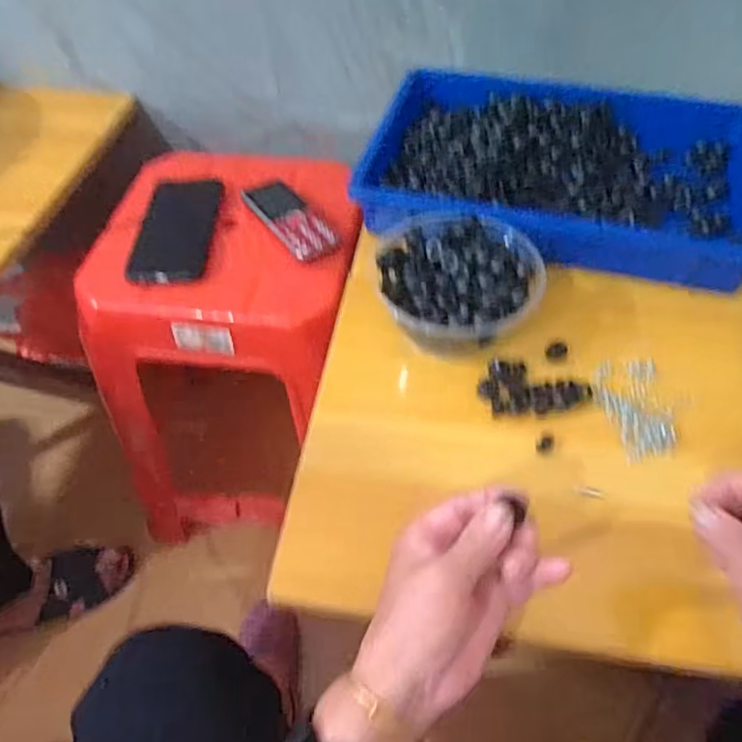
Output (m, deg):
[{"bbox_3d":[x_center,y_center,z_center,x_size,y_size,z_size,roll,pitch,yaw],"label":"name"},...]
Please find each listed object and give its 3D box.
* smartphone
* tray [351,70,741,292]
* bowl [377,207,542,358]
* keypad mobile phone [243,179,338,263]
[{"bbox_3d":[-0.200,-0.151,0.635,0.075,0.012,0.147,1,52,2],"label":"smartphone"},{"bbox_3d":[0.181,-0.192,0.593,0.365,0.053,0.259,9,53,9],"label":"tray"},{"bbox_3d":[0.065,-0.072,0.498,0.120,0.065,0.131,-1,52,1],"label":"bowl"},{"bbox_3d":[-0.087,-0.162,0.643,0.050,0.011,0.128,-30,57,-20],"label":"keypad mobile phone"}]

